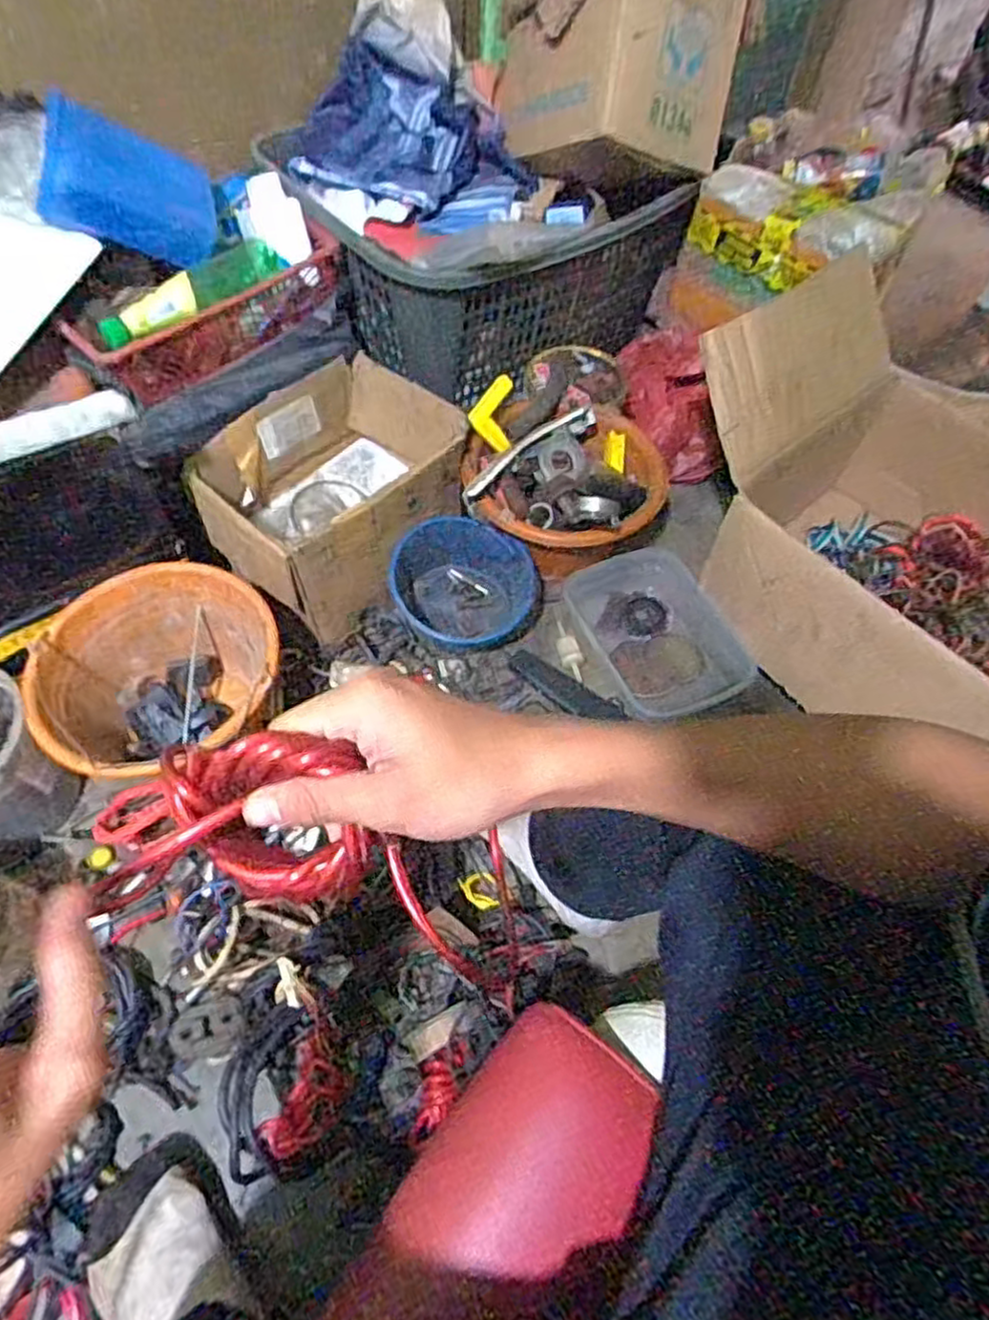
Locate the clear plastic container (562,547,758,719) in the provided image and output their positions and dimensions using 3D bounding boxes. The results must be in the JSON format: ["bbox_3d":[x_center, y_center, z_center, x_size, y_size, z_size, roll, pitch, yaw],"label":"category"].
[{"bbox_3d":[0.206,-0.035,0.948,0.177,0.059,0.256,-21,63,-15],"label":"clear plastic container"}]

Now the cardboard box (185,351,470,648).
[{"bbox_3d":[-0.204,-0.211,0.930,0.236,0.159,0.310,35,64,17],"label":"cardboard box"}]

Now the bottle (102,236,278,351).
[{"bbox_3d":[-0.348,-0.423,0.835,0.057,0.050,0.230,36,64,17],"label":"bottle"}]

